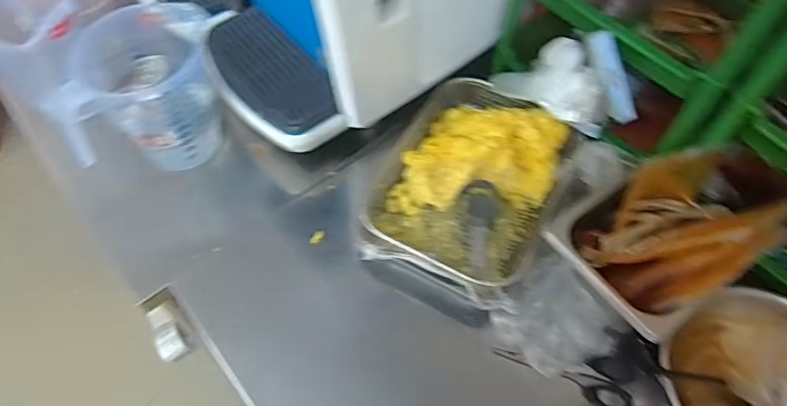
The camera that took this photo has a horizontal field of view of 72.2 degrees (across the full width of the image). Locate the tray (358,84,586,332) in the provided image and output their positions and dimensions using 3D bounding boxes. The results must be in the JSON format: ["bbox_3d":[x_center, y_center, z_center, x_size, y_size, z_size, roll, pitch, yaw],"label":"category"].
[{"bbox_3d":[0.093,-0.005,0.708,0.214,0.111,0.288,22,61,14],"label":"tray"}]

